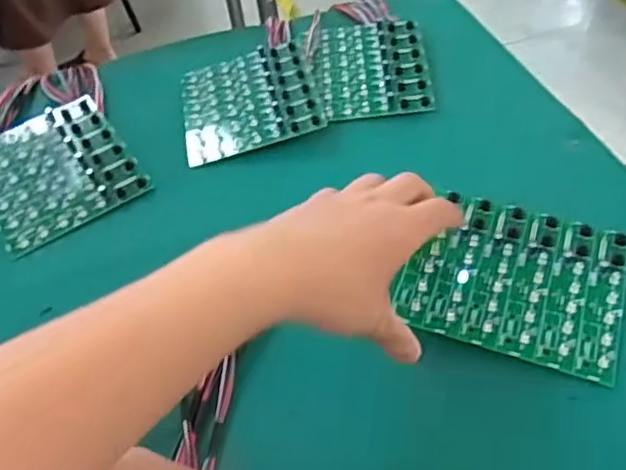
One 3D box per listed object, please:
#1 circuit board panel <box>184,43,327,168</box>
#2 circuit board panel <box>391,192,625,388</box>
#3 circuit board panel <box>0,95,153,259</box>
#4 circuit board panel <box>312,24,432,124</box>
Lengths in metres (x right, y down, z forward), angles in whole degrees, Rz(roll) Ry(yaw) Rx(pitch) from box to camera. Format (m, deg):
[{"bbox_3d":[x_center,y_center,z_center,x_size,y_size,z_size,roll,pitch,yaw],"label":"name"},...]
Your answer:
[{"bbox_3d":[-0.058,-0.124,0.579,0.115,0.013,0.128,-9,47,-4],"label":"circuit board panel"},{"bbox_3d":[0.134,0.026,0.426,0.133,0.012,0.116,15,50,18],"label":"circuit board panel"},{"bbox_3d":[-0.217,-0.059,0.535,0.118,0.013,0.134,-29,52,-21],"label":"circuit board panel"},{"bbox_3d":[0.053,-0.158,0.601,0.099,0.011,0.134,-3,47,2],"label":"circuit board panel"}]

